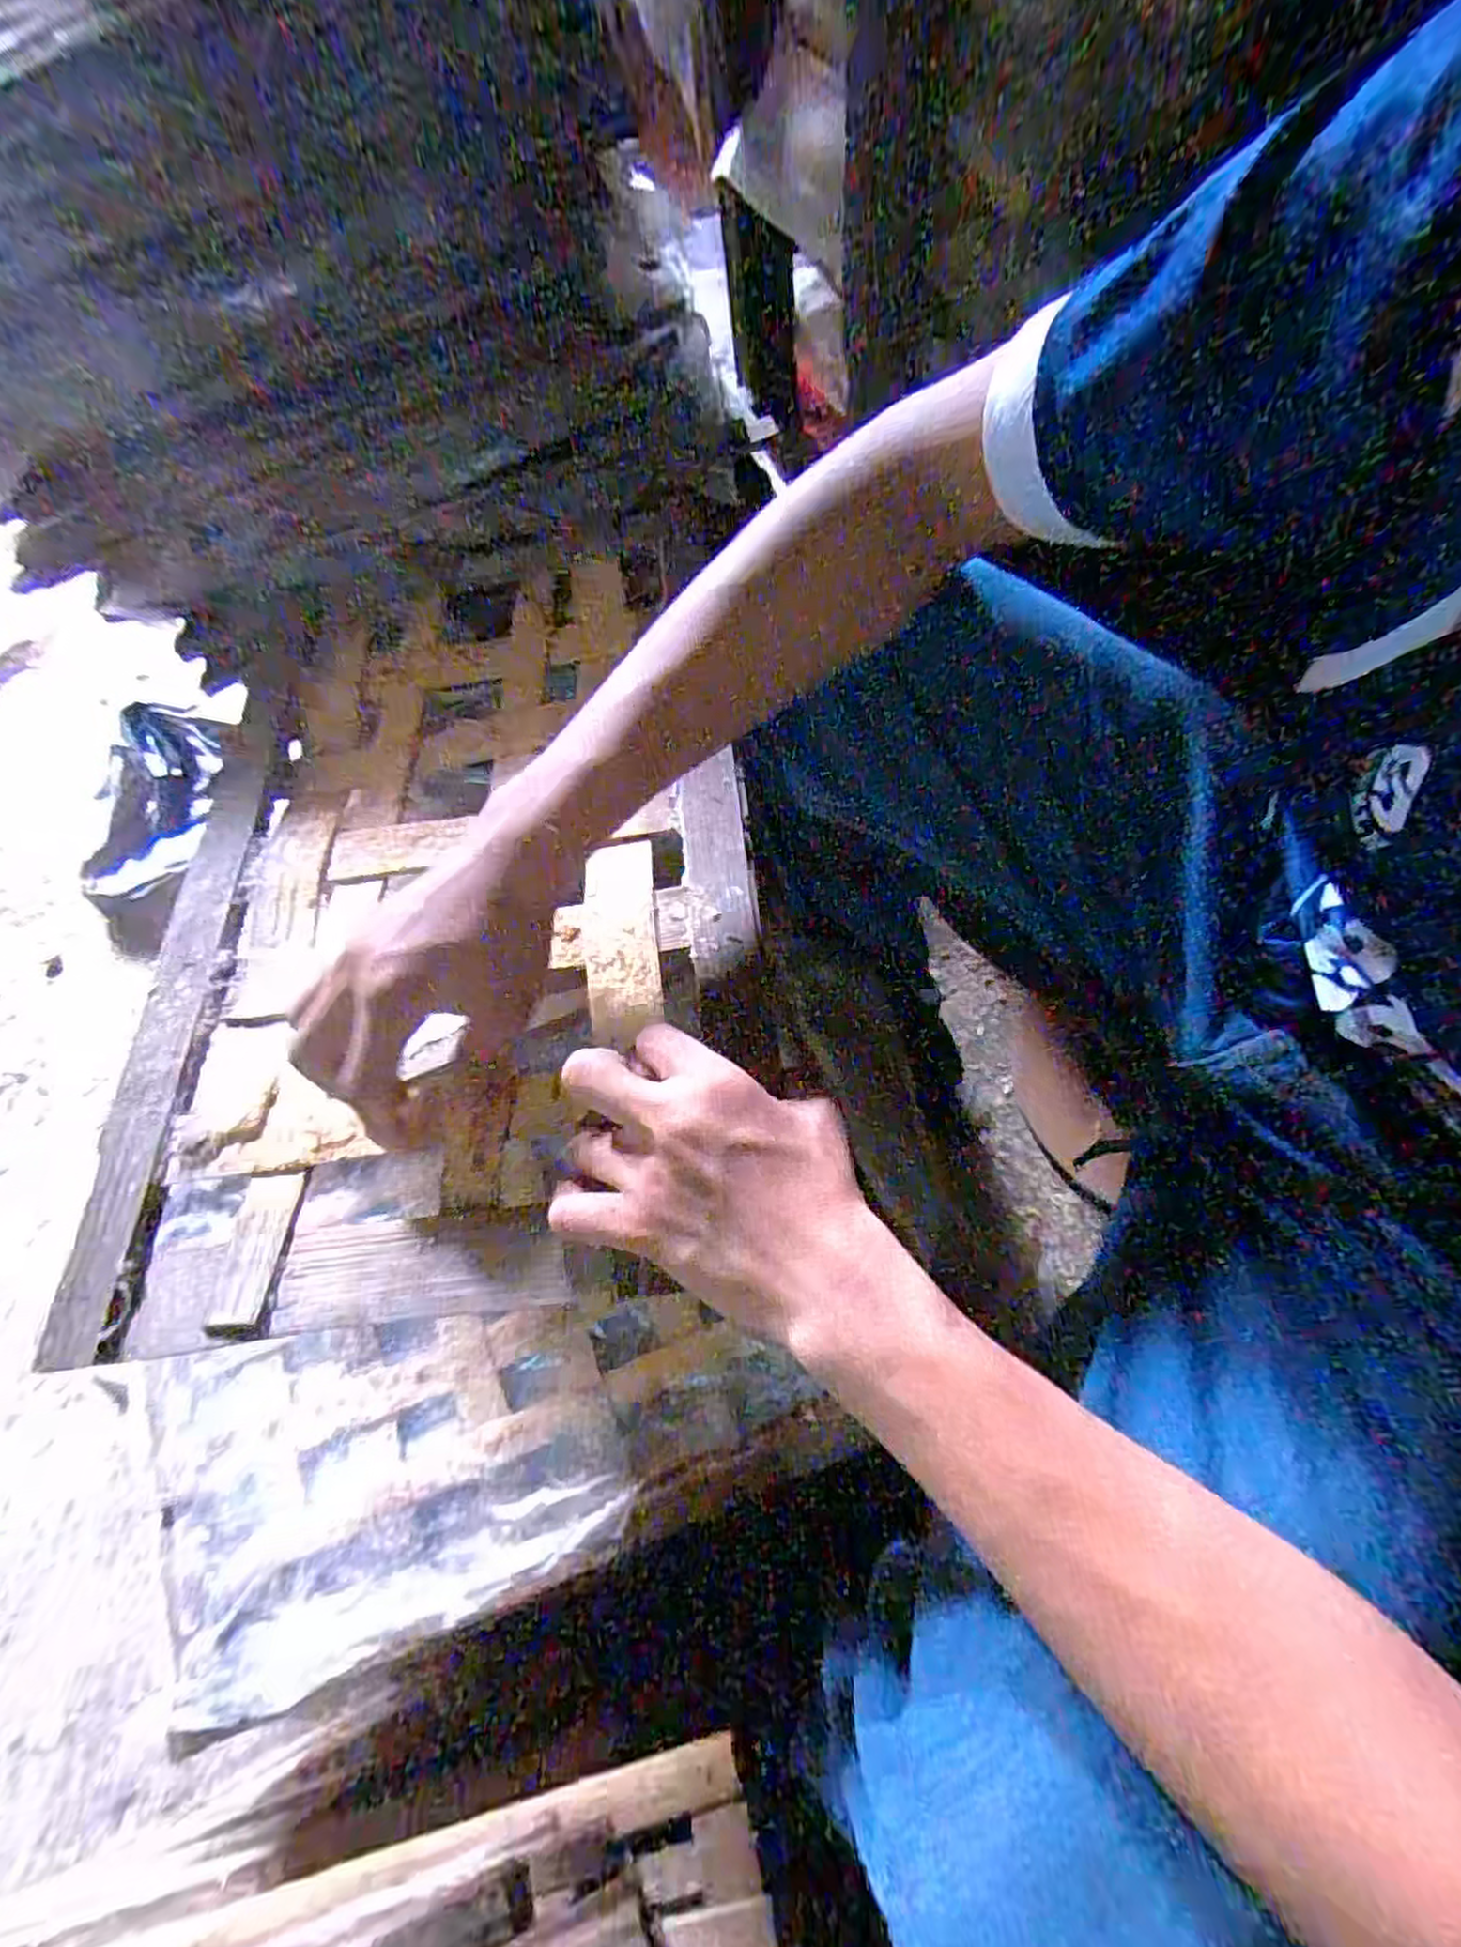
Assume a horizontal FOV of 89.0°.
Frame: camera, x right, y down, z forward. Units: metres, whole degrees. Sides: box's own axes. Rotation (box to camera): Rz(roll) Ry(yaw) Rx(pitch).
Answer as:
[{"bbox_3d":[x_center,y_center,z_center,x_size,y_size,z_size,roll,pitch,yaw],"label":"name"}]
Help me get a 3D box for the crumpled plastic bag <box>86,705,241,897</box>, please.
[{"bbox_3d":[-0.770,-0.232,0.994,0.154,0.067,0.273,5,67,6],"label":"crumpled plastic bag"}]

